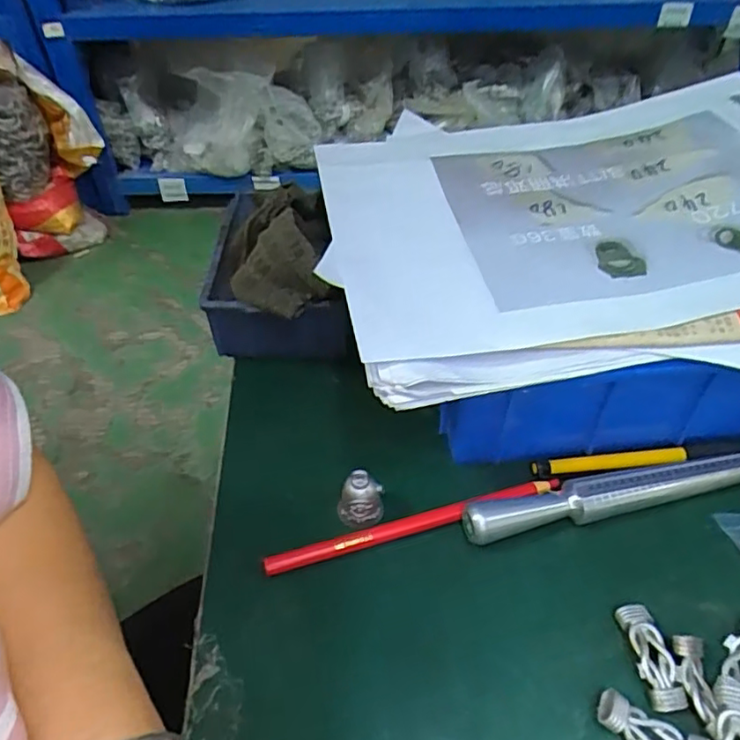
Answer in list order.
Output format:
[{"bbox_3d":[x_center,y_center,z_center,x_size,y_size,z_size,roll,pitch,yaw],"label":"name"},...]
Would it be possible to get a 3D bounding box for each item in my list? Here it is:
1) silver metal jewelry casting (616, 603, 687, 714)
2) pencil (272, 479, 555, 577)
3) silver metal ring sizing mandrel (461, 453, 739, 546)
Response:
[{"bbox_3d":[0.129,0.132,0.278,0.016,0.008,0.046,-5,46,-5],"label":"silver metal jewelry casting"},{"bbox_3d":[0.026,0.084,0.328,0.165,0.010,0.005,-14,4,-10],"label":"pencil"},{"bbox_3d":[0.163,0.064,0.337,0.232,0.021,0.018,-10,46,-9],"label":"silver metal ring sizing mandrel"}]

